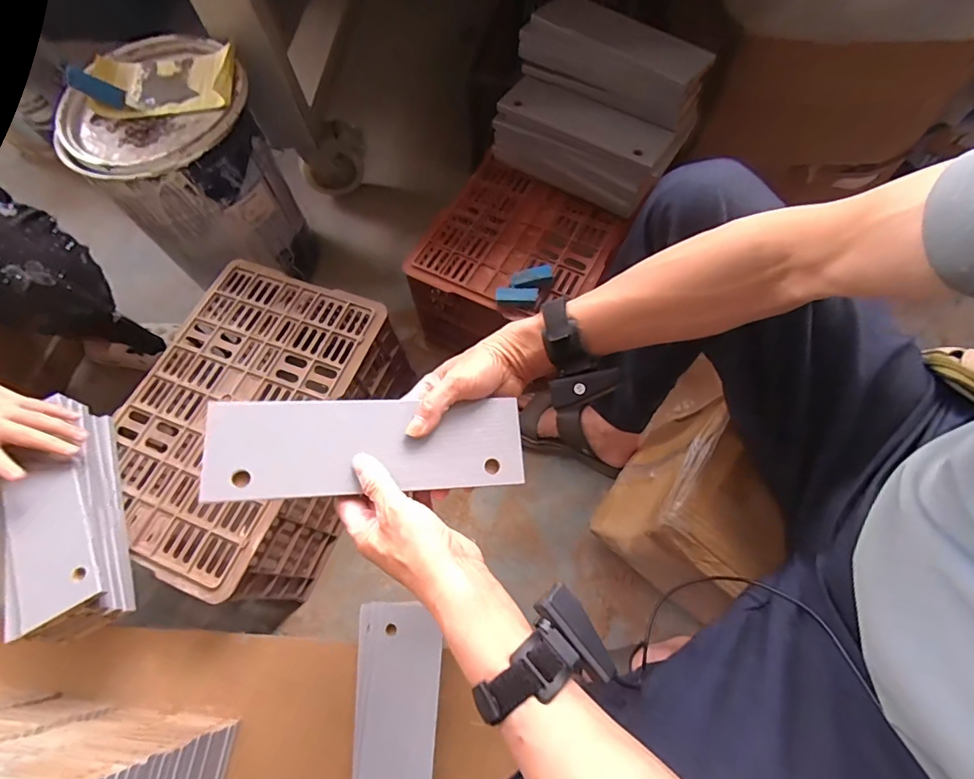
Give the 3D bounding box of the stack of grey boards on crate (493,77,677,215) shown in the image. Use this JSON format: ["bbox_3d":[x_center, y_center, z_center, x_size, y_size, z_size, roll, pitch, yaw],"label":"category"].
[{"bbox_3d":[0.152,-0.402,0.769,0.281,0.130,0.090,31,70,16],"label":"stack of grey boards on crate"}]

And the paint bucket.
[{"bbox_3d":[-0.515,-0.382,0.861,0.270,0.378,0.266,-1,65,2],"label":"paint bucket"}]

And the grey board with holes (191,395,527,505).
[{"bbox_3d":[-0.099,0.048,0.401,0.263,0.007,0.083,0,73,-13],"label":"grey board with holes"}]

